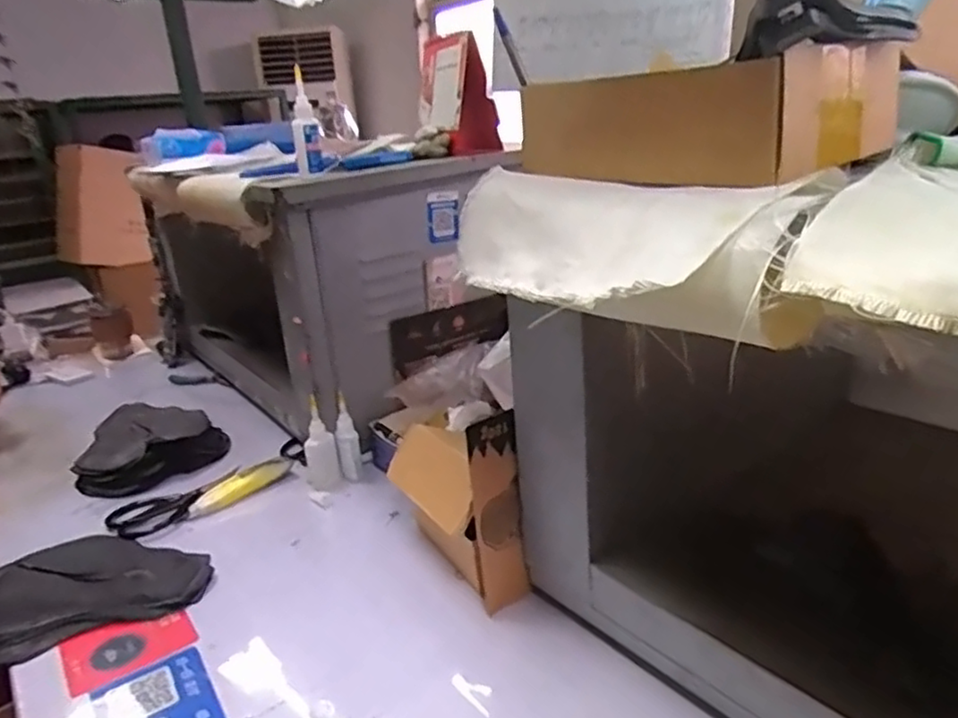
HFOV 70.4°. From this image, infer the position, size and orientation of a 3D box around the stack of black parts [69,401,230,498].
[{"bbox_3d":[-0.561,0.130,1.121,0.210,0.056,0.267,-22,26,-38],"label":"stack of black parts"}]

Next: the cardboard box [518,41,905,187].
[{"bbox_3d":[0.168,-0.186,0.544,0.169,0.087,0.236,-19,25,-34],"label":"cardboard box"}]

